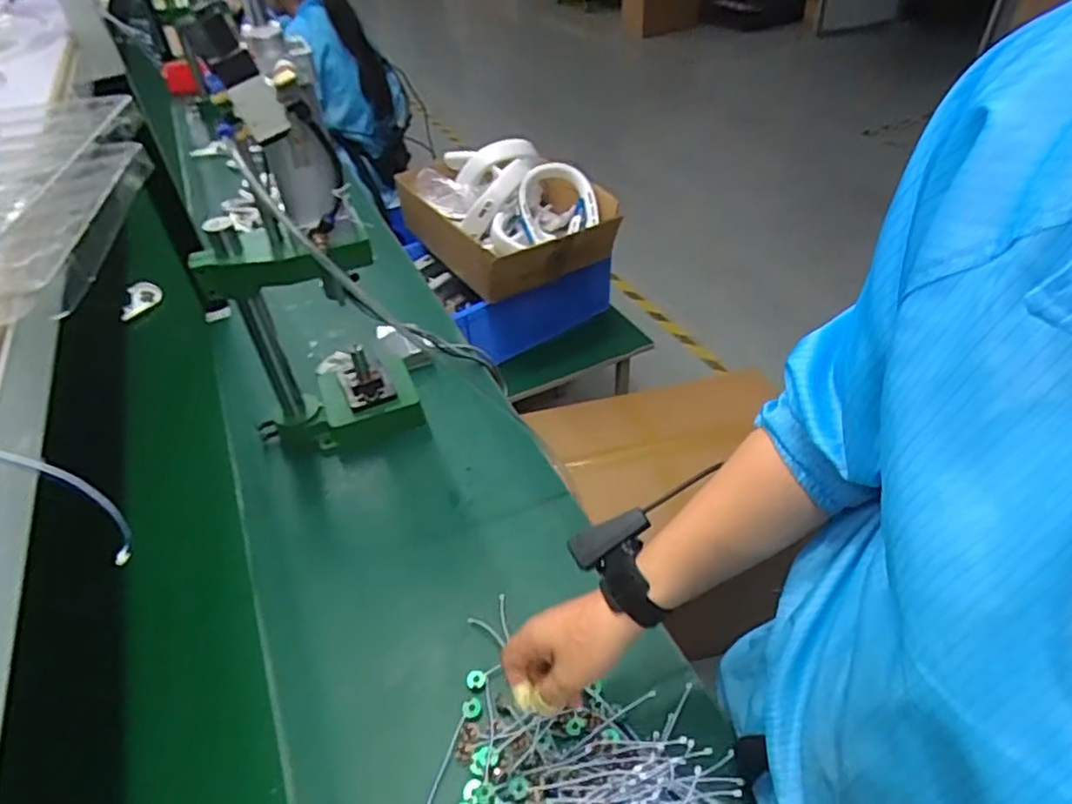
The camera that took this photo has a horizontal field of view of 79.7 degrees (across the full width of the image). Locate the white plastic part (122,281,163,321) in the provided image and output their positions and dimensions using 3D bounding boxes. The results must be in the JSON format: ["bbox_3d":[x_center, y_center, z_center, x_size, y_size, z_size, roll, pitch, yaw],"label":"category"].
[{"bbox_3d":[-0.748,-0.192,1.209,0.083,0.020,0.059,-37,89,-26],"label":"white plastic part"}]

